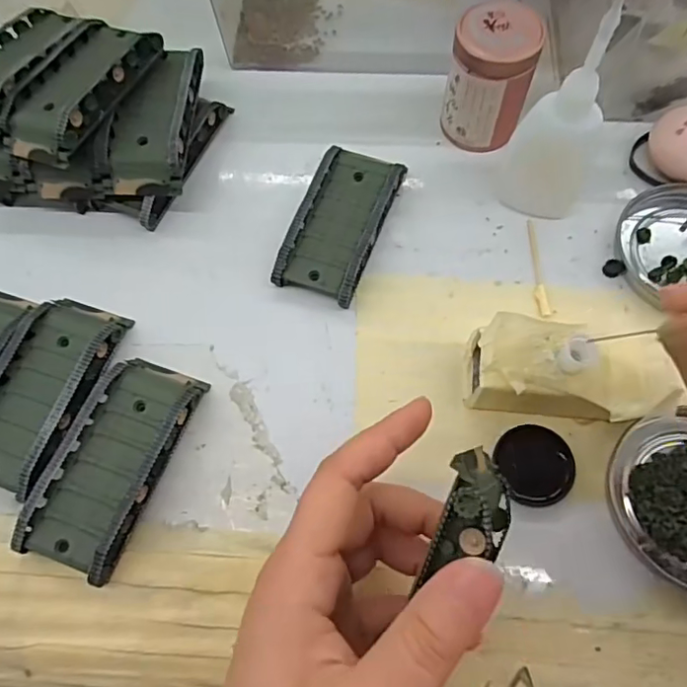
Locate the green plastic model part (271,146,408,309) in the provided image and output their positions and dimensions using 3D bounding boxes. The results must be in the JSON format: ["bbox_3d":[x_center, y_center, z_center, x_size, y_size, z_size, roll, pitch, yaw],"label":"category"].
[{"bbox_3d":[-0.002,-0.066,0.306,0.046,0.019,0.089,19,69,9],"label":"green plastic model part"}]

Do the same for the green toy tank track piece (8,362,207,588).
[{"bbox_3d":[-0.104,0.052,0.257,0.045,0.023,0.095,20,69,10],"label":"green toy tank track piece"}]

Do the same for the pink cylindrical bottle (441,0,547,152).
[{"bbox_3d":[0.080,-0.143,0.309,0.043,0.068,0.037,21,70,10],"label":"pink cylindrical bottle"}]

